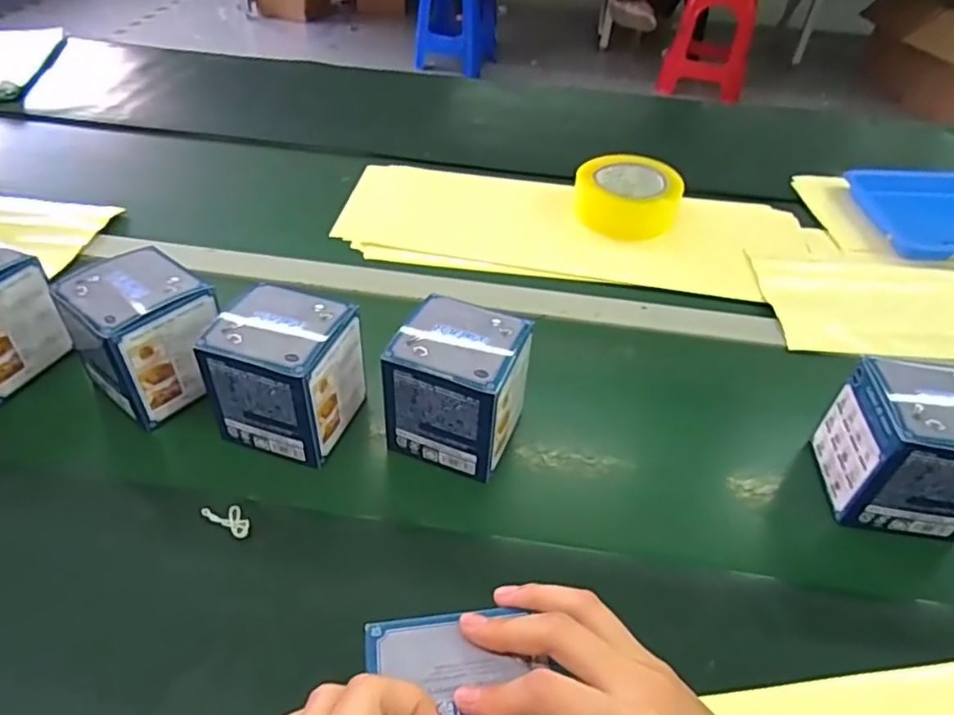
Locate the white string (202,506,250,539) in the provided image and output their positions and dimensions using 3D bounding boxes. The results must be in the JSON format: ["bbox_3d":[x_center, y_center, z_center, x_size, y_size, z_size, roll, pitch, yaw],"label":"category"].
[{"bbox_3d":[-0.161,0.104,0.406,0.035,0.007,0.015,23,45,20],"label":"white string"}]

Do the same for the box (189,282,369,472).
[{"bbox_3d":[-0.136,0.009,0.447,0.092,0.089,0.081,15,43,12],"label":"box"}]

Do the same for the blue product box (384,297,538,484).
[{"bbox_3d":[-0.011,0.021,0.449,0.093,0.095,0.081,16,44,13],"label":"blue product box"}]

